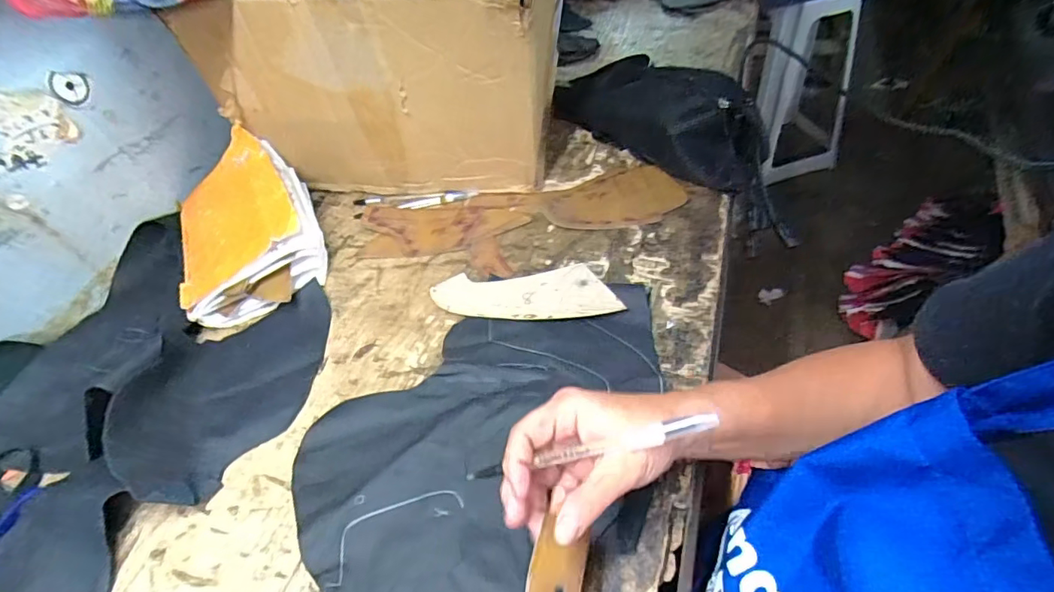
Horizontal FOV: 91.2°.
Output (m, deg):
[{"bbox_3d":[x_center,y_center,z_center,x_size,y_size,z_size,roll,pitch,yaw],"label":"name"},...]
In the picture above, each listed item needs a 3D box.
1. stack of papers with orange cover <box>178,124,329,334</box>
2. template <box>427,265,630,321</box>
[{"bbox_3d":[-0.309,-0.077,0.566,0.144,0.088,0.211,-23,48,-12],"label":"stack of papers with orange cover"},{"bbox_3d":[-0.005,-0.002,0.506,0.182,0.005,0.056,-4,56,10],"label":"template"}]

